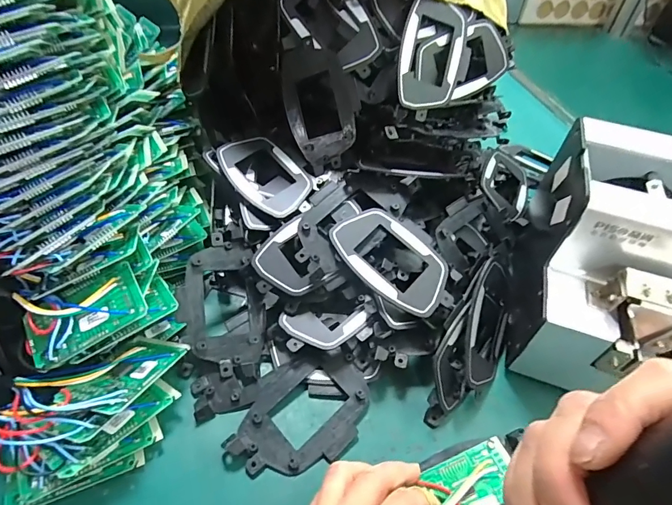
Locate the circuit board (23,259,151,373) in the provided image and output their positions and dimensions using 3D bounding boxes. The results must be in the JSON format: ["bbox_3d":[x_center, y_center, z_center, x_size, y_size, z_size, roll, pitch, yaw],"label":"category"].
[{"bbox_3d":[-0.170,0.040,0.273,0.074,0.011,0.046,-29,69,-12],"label":"circuit board"}]

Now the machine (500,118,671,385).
[{"bbox_3d":[0.222,0.002,0.324,0.146,0.125,0.173,25,51,18],"label":"machine"}]

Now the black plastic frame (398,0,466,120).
[{"bbox_3d":[0.084,-0.174,0.369,0.058,0.099,0.012,4,10,-19],"label":"black plastic frame"}]

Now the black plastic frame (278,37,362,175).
[{"bbox_3d":[-0.013,-0.135,0.378,0.070,0.111,0.009,-15,10,18],"label":"black plastic frame"}]

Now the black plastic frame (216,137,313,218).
[{"bbox_3d":[-0.066,-0.074,0.378,0.057,0.019,0.100,-35,58,-30],"label":"black plastic frame"}]

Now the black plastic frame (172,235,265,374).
[{"bbox_3d":[-0.093,0.042,0.329,0.065,0.010,0.116,-7,74,-24],"label":"black plastic frame"}]

